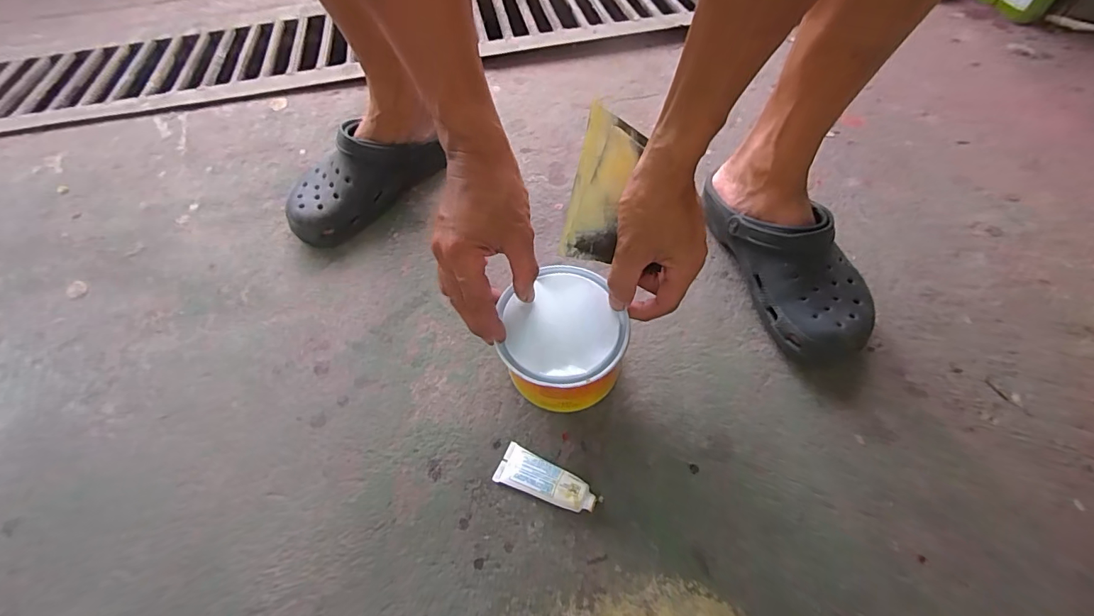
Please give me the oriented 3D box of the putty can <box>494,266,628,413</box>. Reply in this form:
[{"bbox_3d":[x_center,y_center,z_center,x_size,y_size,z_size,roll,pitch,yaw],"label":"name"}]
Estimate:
[{"bbox_3d":[0.017,0.039,0.455,0.110,0.098,0.122,-2,55,2],"label":"putty can"}]

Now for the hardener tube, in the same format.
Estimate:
[{"bbox_3d":[-0.001,0.160,0.430,0.094,0.022,0.036,22,62,14],"label":"hardener tube"}]

